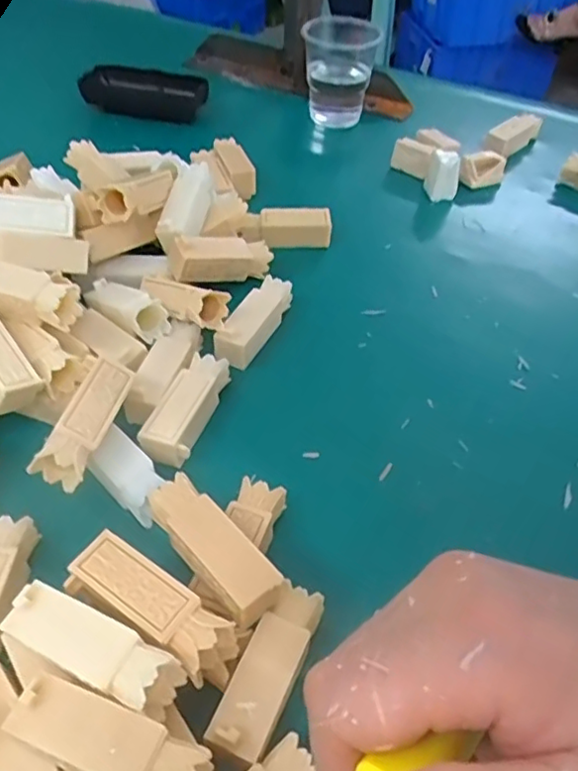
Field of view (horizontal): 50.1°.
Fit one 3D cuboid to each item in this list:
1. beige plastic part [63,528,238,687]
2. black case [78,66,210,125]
[{"bbox_3d":[-0.049,0.081,0.223,0.063,0.020,0.023,27,53,20],"label":"beige plastic part"},{"bbox_3d":[-0.132,-0.272,0.572,0.118,0.030,0.037,10,49,7],"label":"black case"}]

